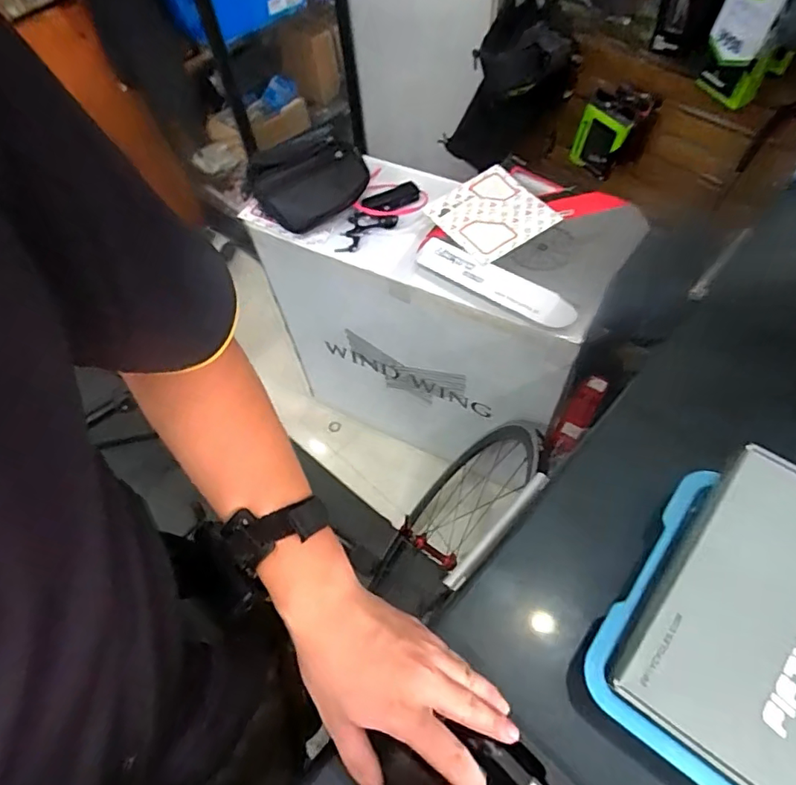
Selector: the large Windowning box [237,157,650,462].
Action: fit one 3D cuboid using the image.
[{"bbox_3d":[0.070,-0.140,1.217,0.666,0.711,0.273,22,63,16],"label":"large Windowning box"}]

